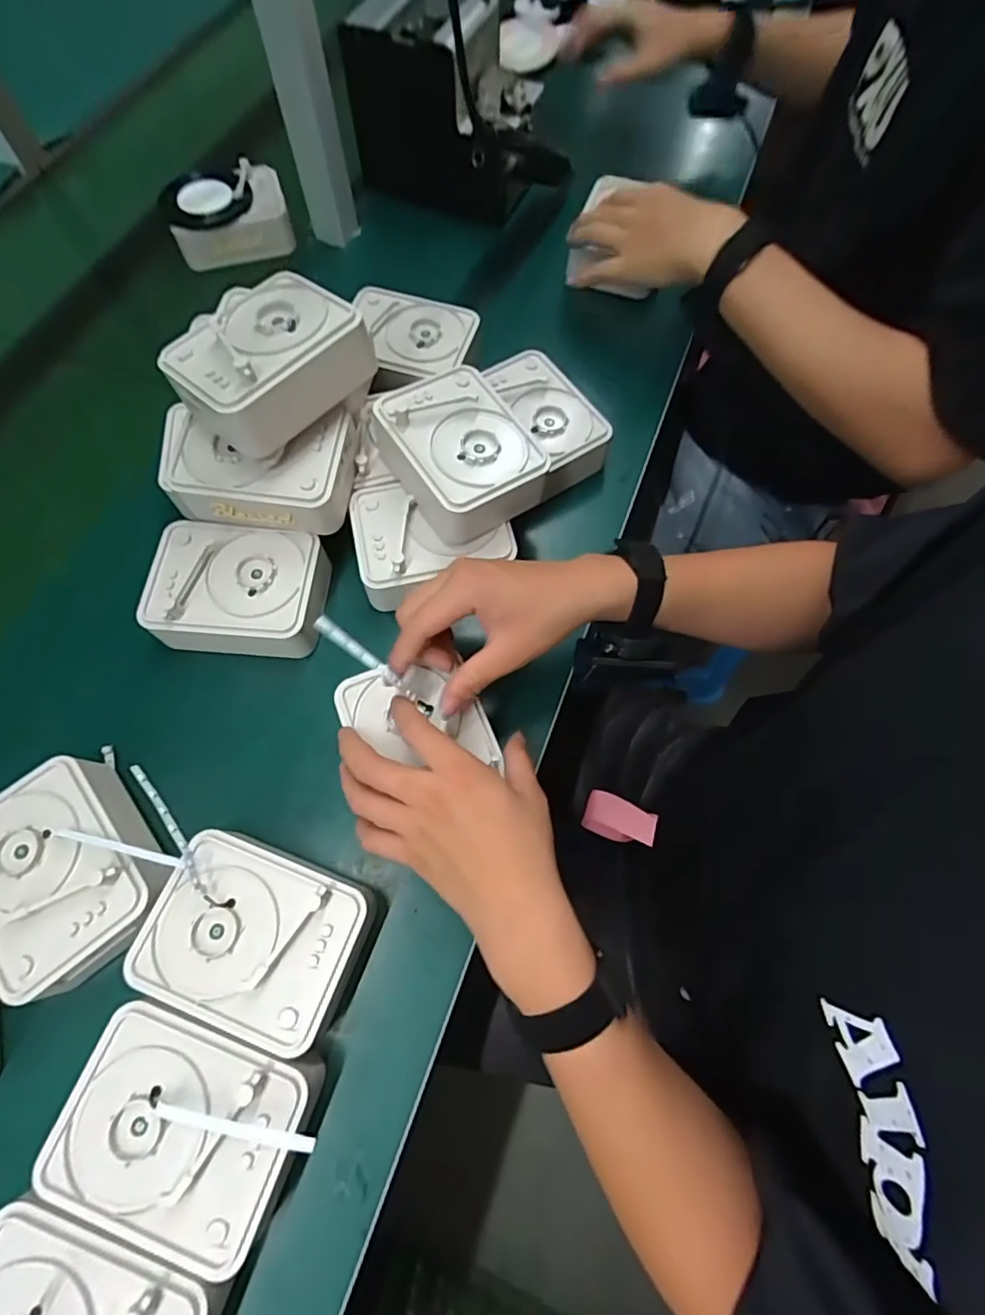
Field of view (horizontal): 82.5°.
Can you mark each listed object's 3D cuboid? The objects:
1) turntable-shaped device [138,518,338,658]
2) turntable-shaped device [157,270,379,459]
[{"bbox_3d":[-0.199,-0.054,0.449,0.131,0.046,0.097,2,67,1],"label":"turntable-shaped device"},{"bbox_3d":[-0.160,-0.214,0.404,0.096,0.047,0.125,41,73,16],"label":"turntable-shaped device"}]

